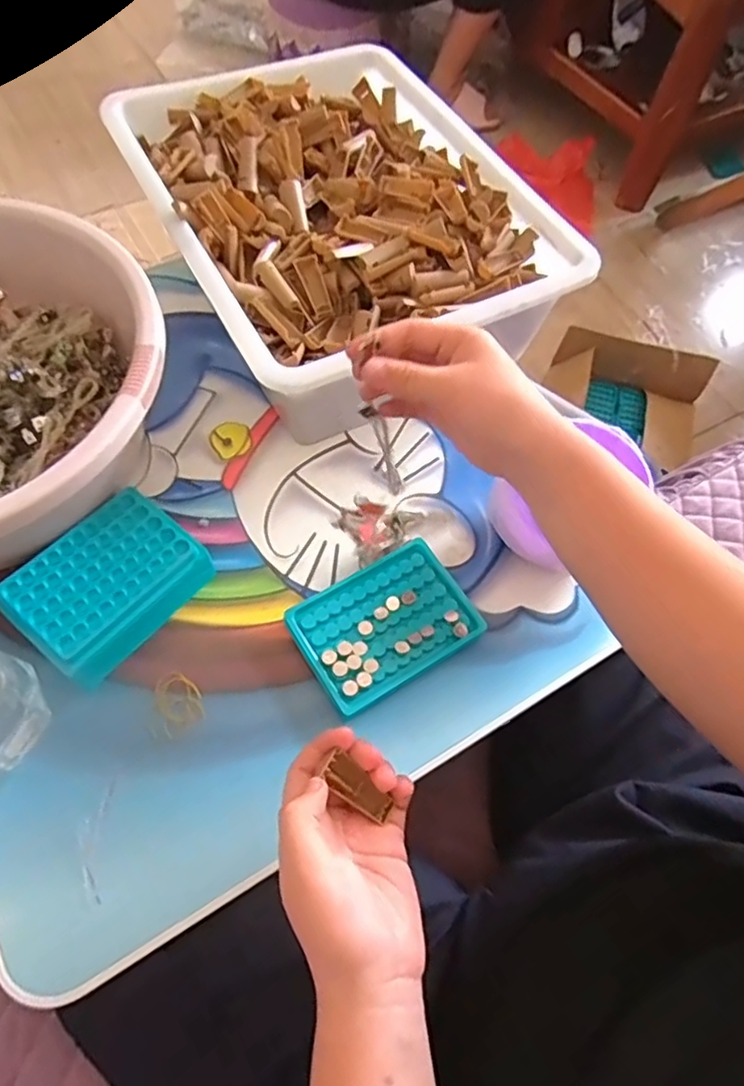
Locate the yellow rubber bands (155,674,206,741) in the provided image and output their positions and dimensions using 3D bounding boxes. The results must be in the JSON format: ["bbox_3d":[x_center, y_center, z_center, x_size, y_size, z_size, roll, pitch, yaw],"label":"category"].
[{"bbox_3d":[-0.144,0.118,0.465,0.030,0.004,0.045,-20,65,-14],"label":"yellow rubber bands"}]

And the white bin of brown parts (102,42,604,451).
[{"bbox_3d":[-0.037,-0.309,0.622,0.320,0.120,0.442,-25,67,-16],"label":"white bin of brown parts"}]

